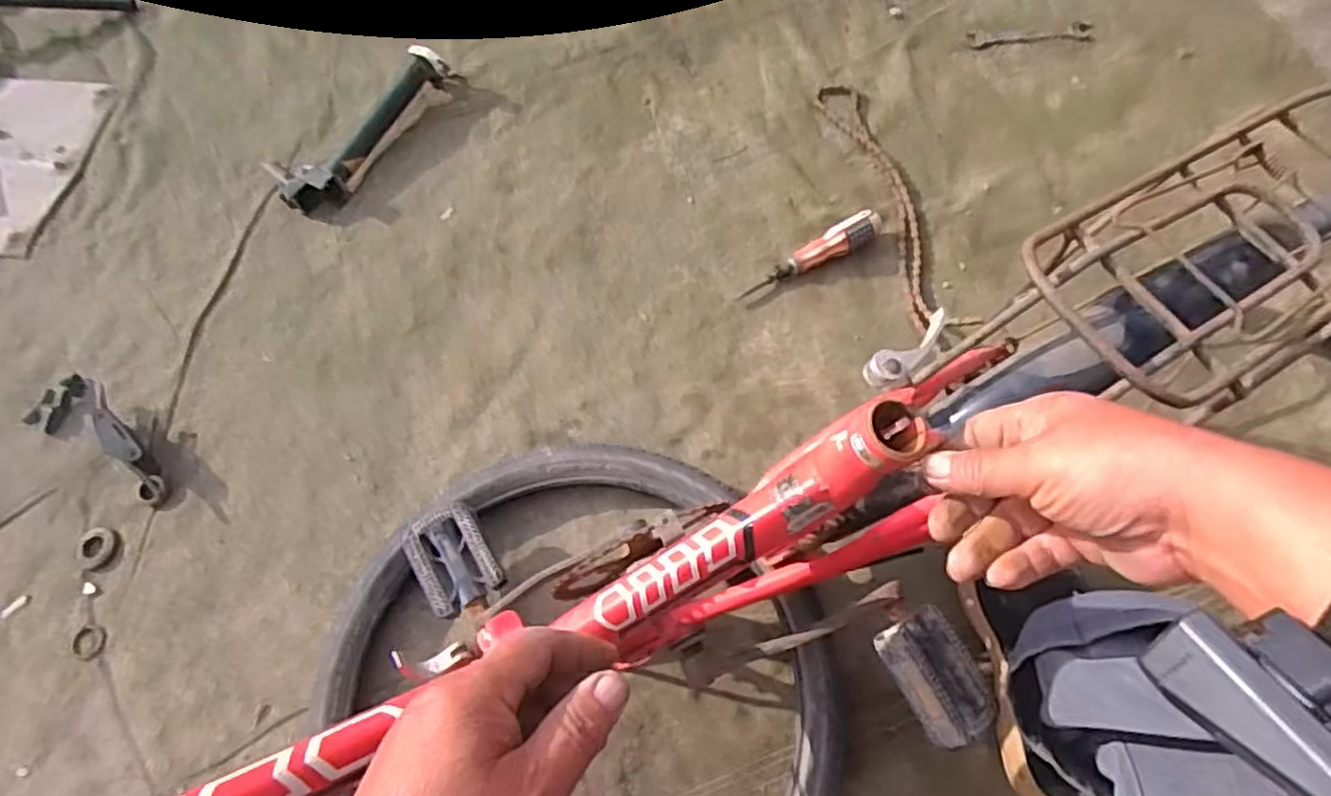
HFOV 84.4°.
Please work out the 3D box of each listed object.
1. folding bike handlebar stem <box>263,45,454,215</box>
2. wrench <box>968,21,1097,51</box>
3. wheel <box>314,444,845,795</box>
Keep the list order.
[{"bbox_3d":[-0.392,-0.349,0.947,0.093,0.048,0.271,33,73,14],"label":"folding bike handlebar stem"},{"bbox_3d":[0.482,-0.476,0.964,0.160,0.004,0.032,-5,68,1],"label":"wrench"},{"bbox_3d":[-0.078,0.269,0.654,0.468,0.063,0.468,-1,68,2],"label":"wheel"}]

